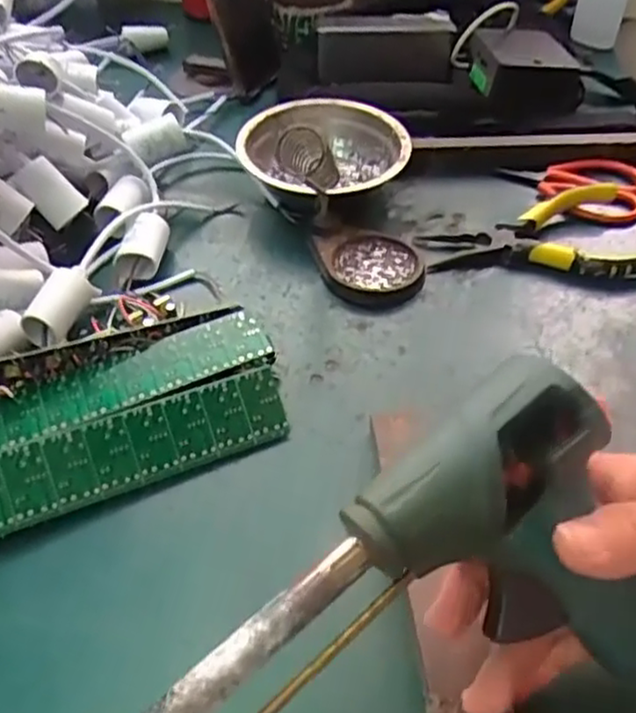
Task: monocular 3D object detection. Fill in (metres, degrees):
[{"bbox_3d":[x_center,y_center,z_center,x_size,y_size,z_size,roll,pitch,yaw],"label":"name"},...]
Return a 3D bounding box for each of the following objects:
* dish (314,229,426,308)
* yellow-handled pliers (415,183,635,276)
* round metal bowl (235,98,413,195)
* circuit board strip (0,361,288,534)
[{"bbox_3d":[0.038,-0.062,0.464,0.069,0.015,0.068,0,46,0],"label":"dish"},{"bbox_3d":[0.149,-0.083,0.470,0.146,0.029,0.087,-7,46,-6],"label":"yellow-handled pliers"},{"bbox_3d":[0.005,-0.157,0.528,0.119,0.054,0.126,0,46,0],"label":"round metal bowl"},{"bbox_3d":[-0.113,0.053,0.342,0.200,0.006,0.041,-18,86,-19],"label":"circuit board strip"}]

